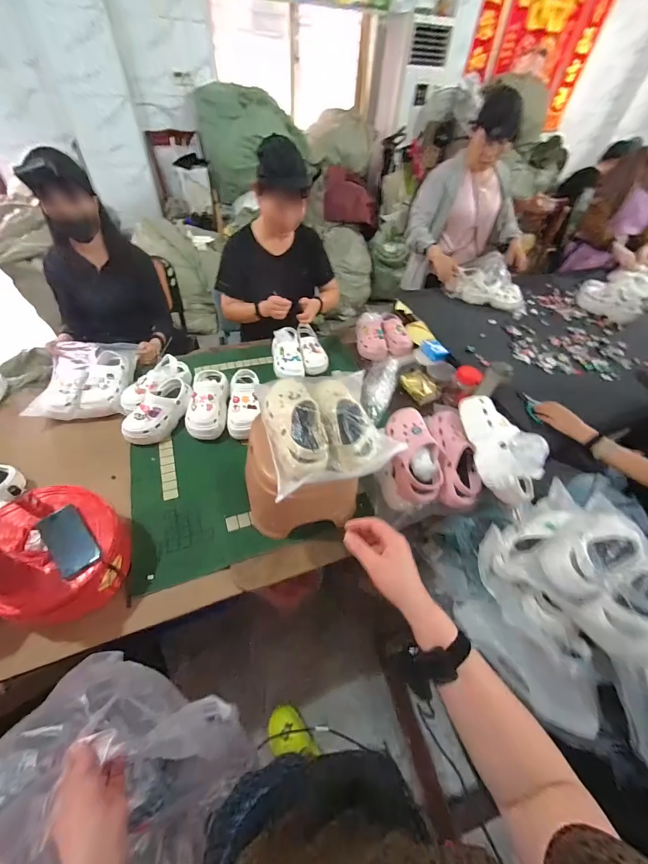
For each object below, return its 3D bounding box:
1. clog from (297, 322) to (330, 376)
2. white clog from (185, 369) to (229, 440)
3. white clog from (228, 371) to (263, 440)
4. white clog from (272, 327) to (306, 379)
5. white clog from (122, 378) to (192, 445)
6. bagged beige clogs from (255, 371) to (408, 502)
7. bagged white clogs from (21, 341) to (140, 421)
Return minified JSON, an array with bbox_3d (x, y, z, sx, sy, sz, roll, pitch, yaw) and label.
[{"bbox_3d":[-0.047,-0.340,1.355,0.124,0.090,0.215,-1,50,-5],"label":"clog"},{"bbox_3d":[-0.386,-0.105,1.095,0.117,0.108,0.272,-2,51,-4],"label":"white clog"},{"bbox_3d":[-0.266,-0.106,1.112,0.118,0.092,0.268,-3,51,-6],"label":"white clog"},{"bbox_3d":[-0.147,-0.321,1.301,0.122,0.101,0.214,-5,51,-8],"label":"white clog"},{"bbox_3d":[-0.532,-0.066,1.070,0.112,0.106,0.254,21,53,14],"label":"white clog"},{"bbox_3d":[0.006,-0.030,0.759,0.297,0.101,0.316,-9,52,-12],"label":"bagged beige clogs"},{"bbox_3d":[-0.828,-0.185,1.148,0.275,0.111,0.371,-4,51,-8],"label":"bagged white clogs"}]

